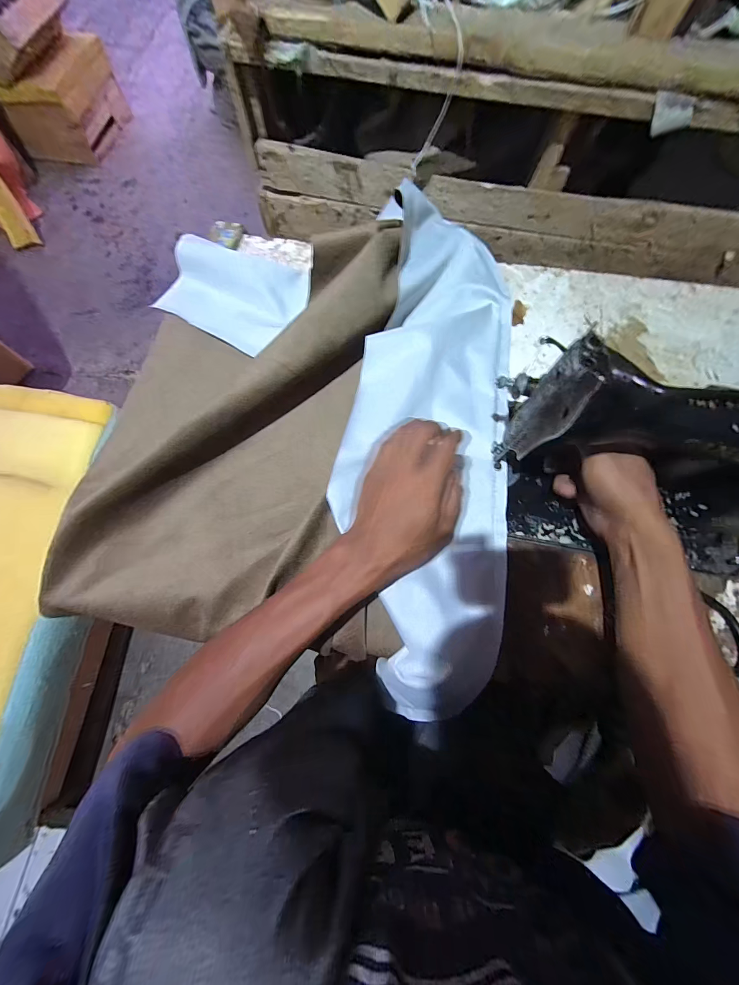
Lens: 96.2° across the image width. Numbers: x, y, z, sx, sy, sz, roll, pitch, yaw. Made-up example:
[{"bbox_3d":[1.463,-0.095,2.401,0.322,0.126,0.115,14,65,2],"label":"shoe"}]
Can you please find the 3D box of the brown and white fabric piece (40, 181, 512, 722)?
[{"bbox_3d":[-0.070,-0.113,0.395,0.480,0.101,0.592,8,73,3],"label":"brown and white fabric piece"}]

